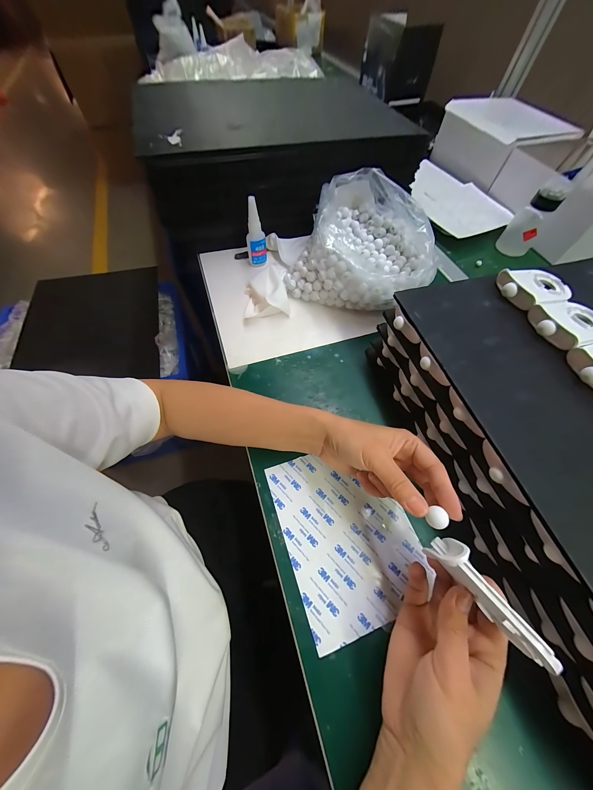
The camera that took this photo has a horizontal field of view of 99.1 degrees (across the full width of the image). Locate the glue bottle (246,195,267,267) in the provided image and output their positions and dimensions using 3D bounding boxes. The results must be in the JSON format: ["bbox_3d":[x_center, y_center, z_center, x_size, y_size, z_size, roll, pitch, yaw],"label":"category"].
[{"bbox_3d":[-0.070,-0.275,0.437,0.033,0.103,0.026,-9,62,-7],"label":"glue bottle"}]

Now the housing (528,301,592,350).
[{"bbox_3d":[0.305,-0.083,0.276,0.093,0.017,0.059,-19,63,-12],"label":"housing"}]

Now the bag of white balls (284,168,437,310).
[{"bbox_3d":[0.122,-0.257,0.432,0.206,0.114,0.227,23,63,11],"label":"bag of white balls"}]

